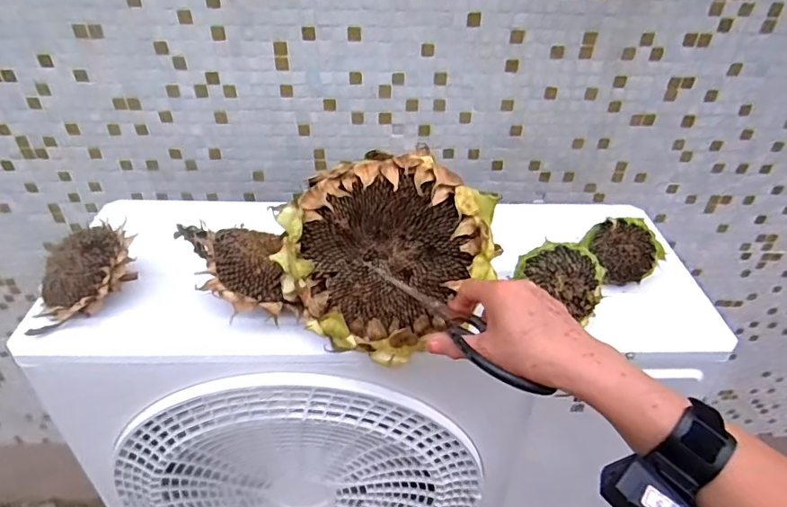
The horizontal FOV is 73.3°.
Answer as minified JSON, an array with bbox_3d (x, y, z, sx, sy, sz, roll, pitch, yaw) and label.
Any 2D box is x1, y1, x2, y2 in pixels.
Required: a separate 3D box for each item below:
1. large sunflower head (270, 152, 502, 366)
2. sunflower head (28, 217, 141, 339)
[{"bbox_3d":[-0.004,0.003,0.568,0.228,0.209,0.065,-12,-2,1],"label":"large sunflower head"},{"bbox_3d":[-0.354,0.024,0.601,0.109,0.073,0.095,-9,41,-11],"label":"sunflower head"}]

